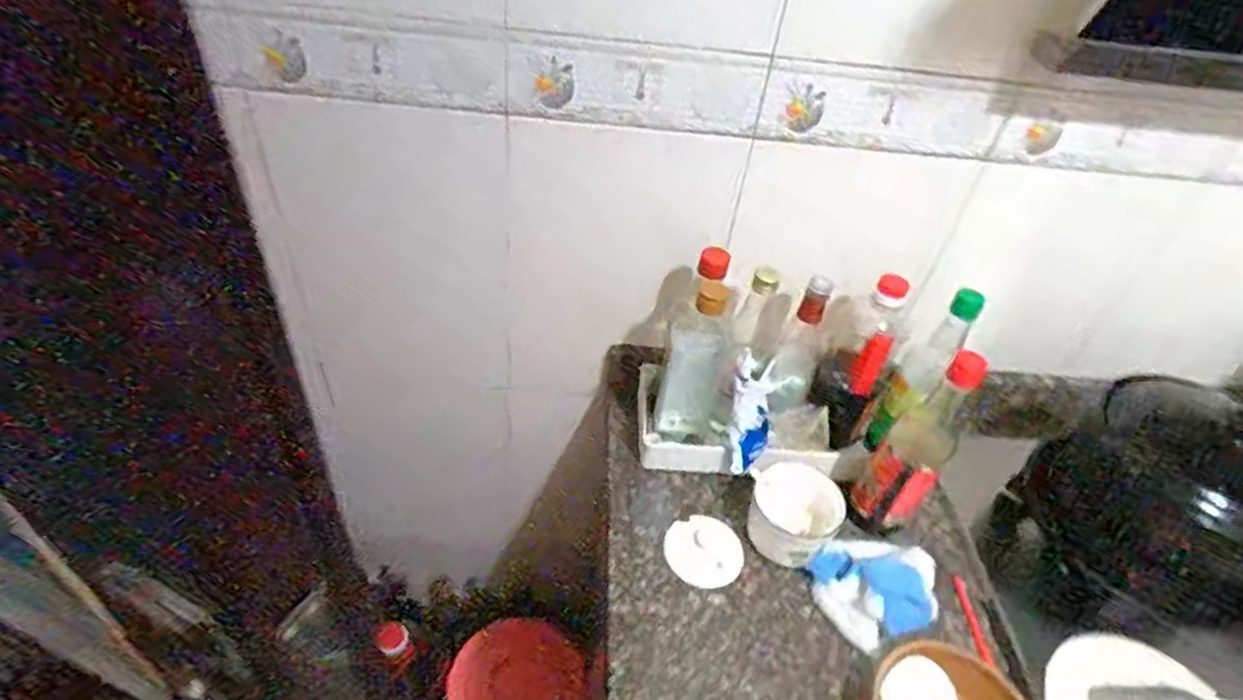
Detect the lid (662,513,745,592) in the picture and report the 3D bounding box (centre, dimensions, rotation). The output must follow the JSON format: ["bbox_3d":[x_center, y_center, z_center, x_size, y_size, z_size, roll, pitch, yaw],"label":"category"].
[{"bbox_3d":[0.090,0.216,0.728,0.080,0.016,0.080,4,42,-4],"label":"lid"}]

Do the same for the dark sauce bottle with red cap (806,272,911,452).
[{"bbox_3d":[0.278,0.011,0.790,0.072,0.203,0.085,28,46,21],"label":"dark sauce bottle with red cap"}]

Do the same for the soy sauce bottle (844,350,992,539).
[{"bbox_3d":[0.300,0.108,0.704,0.064,0.251,0.052,28,46,21],"label":"soy sauce bottle"}]

